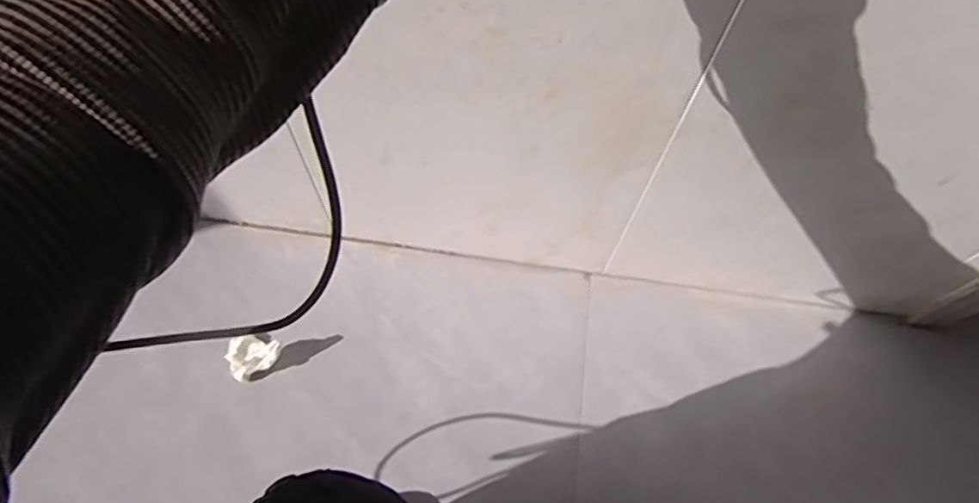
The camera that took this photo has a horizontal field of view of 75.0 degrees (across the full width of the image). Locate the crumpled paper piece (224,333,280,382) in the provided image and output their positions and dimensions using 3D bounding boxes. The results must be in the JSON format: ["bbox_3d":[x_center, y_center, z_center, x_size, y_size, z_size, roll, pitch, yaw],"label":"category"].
[{"bbox_3d":[-0.313,0.133,0.846,0.071,0.037,0.066,1,67,-2],"label":"crumpled paper piece"}]

